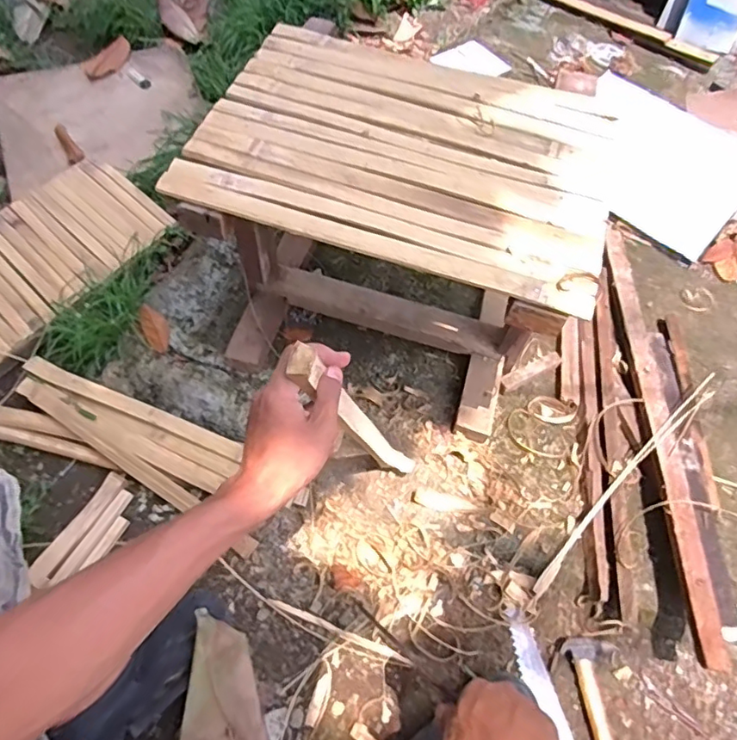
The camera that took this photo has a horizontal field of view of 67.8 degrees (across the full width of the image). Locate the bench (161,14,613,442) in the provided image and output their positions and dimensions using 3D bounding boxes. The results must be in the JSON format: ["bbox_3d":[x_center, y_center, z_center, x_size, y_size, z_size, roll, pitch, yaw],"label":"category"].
[{"bbox_3d":[0.044,-0.190,0.830,0.484,0.381,0.360,17,64,6],"label":"bench"}]

